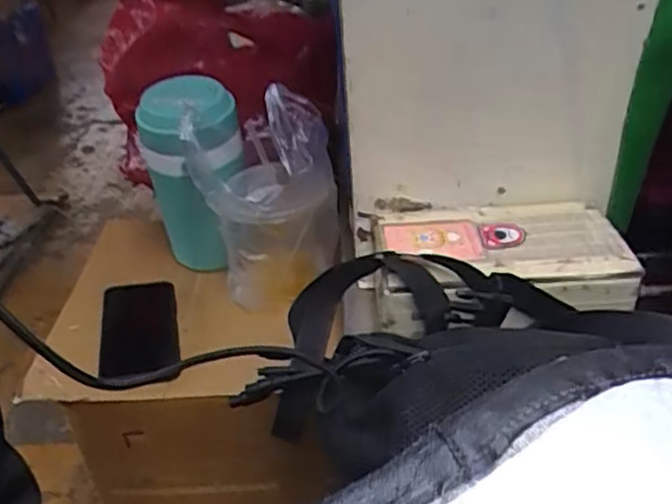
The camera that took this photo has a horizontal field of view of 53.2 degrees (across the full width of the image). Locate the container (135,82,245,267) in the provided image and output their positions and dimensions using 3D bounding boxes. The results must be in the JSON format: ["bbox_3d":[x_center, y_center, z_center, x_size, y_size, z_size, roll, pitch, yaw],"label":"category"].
[{"bbox_3d":[-0.158,-0.063,0.742,0.110,0.221,0.126,-2,32,-1],"label":"container"}]

